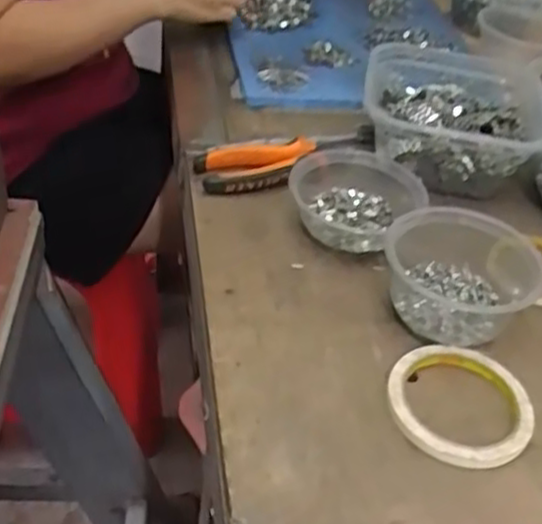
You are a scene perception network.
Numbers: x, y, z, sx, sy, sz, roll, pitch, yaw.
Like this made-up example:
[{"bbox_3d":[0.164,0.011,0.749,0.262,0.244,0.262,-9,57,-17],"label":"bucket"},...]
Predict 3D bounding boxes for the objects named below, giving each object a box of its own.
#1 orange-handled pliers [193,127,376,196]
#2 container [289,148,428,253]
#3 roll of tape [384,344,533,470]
[{"bbox_3d":[0.026,-0.099,0.707,0.192,0.033,0.068,-13,45,-24],"label":"orange-handled pliers"},{"bbox_3d":[0.074,-0.055,0.654,0.116,0.040,0.115,5,40,-4],"label":"container"},{"bbox_3d":[0.129,0.095,0.513,0.097,0.009,0.098,5,40,-4],"label":"roll of tape"}]

